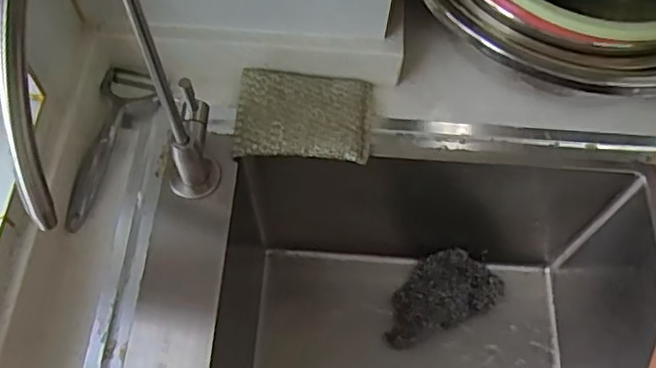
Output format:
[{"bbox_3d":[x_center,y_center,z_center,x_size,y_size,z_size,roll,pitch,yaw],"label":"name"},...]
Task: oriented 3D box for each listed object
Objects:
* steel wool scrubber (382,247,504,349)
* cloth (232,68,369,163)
[{"bbox_3d":[0.123,0.119,0.685,0.145,0.035,0.080,-21,65,-13],"label":"steel wool scrubber"},{"bbox_3d":[-0.021,-0.061,0.542,0.115,0.018,0.080,3,62,-1],"label":"cloth"}]

